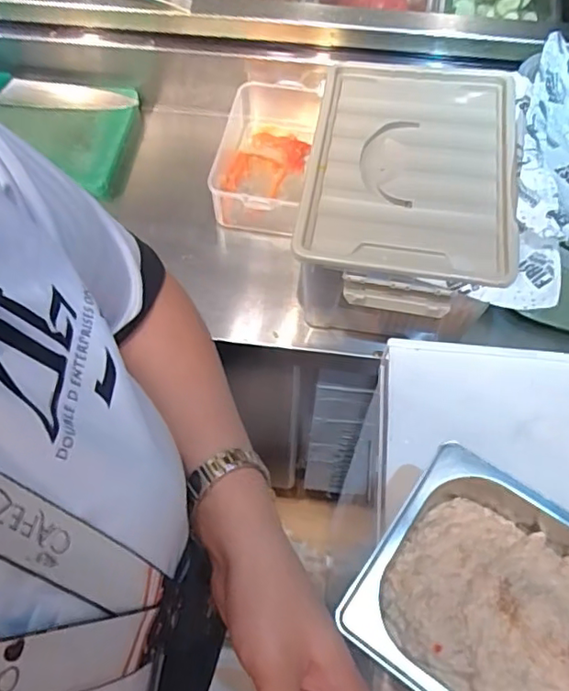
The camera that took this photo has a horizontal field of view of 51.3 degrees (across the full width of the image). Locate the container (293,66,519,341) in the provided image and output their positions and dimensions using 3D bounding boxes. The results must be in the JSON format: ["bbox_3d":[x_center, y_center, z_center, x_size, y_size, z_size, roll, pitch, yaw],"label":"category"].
[{"bbox_3d":[0.140,-0.167,0.707,0.217,0.151,0.327,9,61,5],"label":"container"}]

